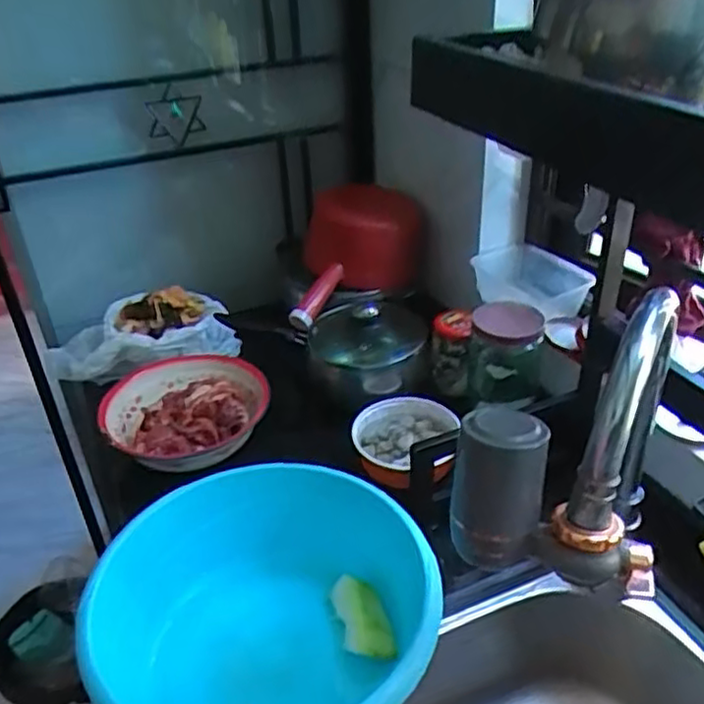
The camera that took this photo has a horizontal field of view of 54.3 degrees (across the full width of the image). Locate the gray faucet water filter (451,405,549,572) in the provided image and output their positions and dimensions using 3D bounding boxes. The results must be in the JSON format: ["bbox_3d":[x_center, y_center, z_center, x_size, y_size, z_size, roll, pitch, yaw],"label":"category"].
[{"bbox_3d":[0.109,0.095,0.500,0.060,0.098,0.075,9,35,18],"label":"gray faucet water filter"}]

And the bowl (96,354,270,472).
[{"bbox_3d":[-0.233,0.078,0.970,0.224,0.064,0.218,-2,33,1],"label":"bowl"}]

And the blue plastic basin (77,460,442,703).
[{"bbox_3d":[-0.076,0.254,0.652,0.292,0.126,0.301,-2,33,1],"label":"blue plastic basin"}]

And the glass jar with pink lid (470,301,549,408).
[{"bbox_3d":[0.210,0.008,0.915,0.099,0.120,0.089,4,33,11],"label":"glass jar with pink lid"}]

